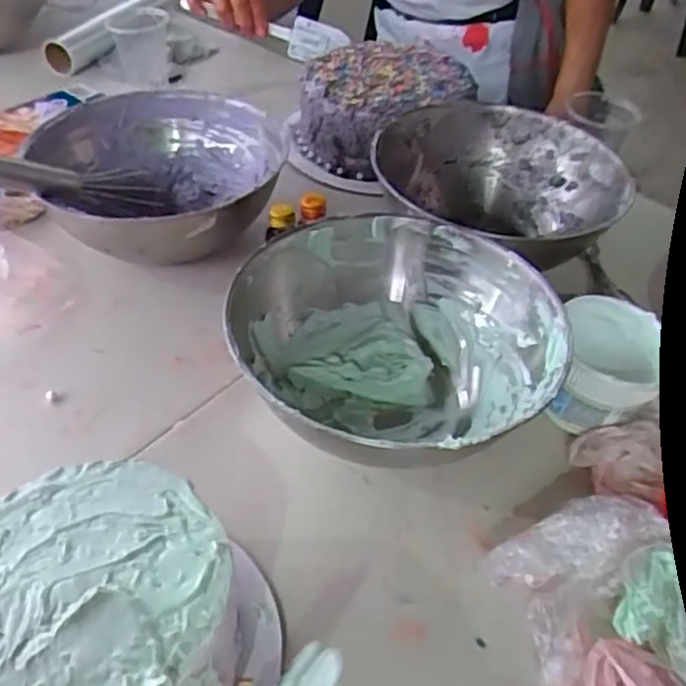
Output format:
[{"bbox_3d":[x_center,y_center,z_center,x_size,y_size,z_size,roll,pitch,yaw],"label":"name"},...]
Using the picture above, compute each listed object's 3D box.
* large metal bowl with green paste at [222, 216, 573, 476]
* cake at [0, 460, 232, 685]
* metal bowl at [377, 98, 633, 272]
[{"bbox_3d":[0.041,0.000,0.550,0.218,0.094,0.215,2,44,-2],"label":"large metal bowl with green paste"},{"bbox_3d":[-0.130,0.141,0.364,0.140,0.065,0.148,1,45,-1],"label":"cake"},{"bbox_3d":[0.149,-0.147,0.709,0.235,0.095,0.244,2,44,-2],"label":"metal bowl"}]

